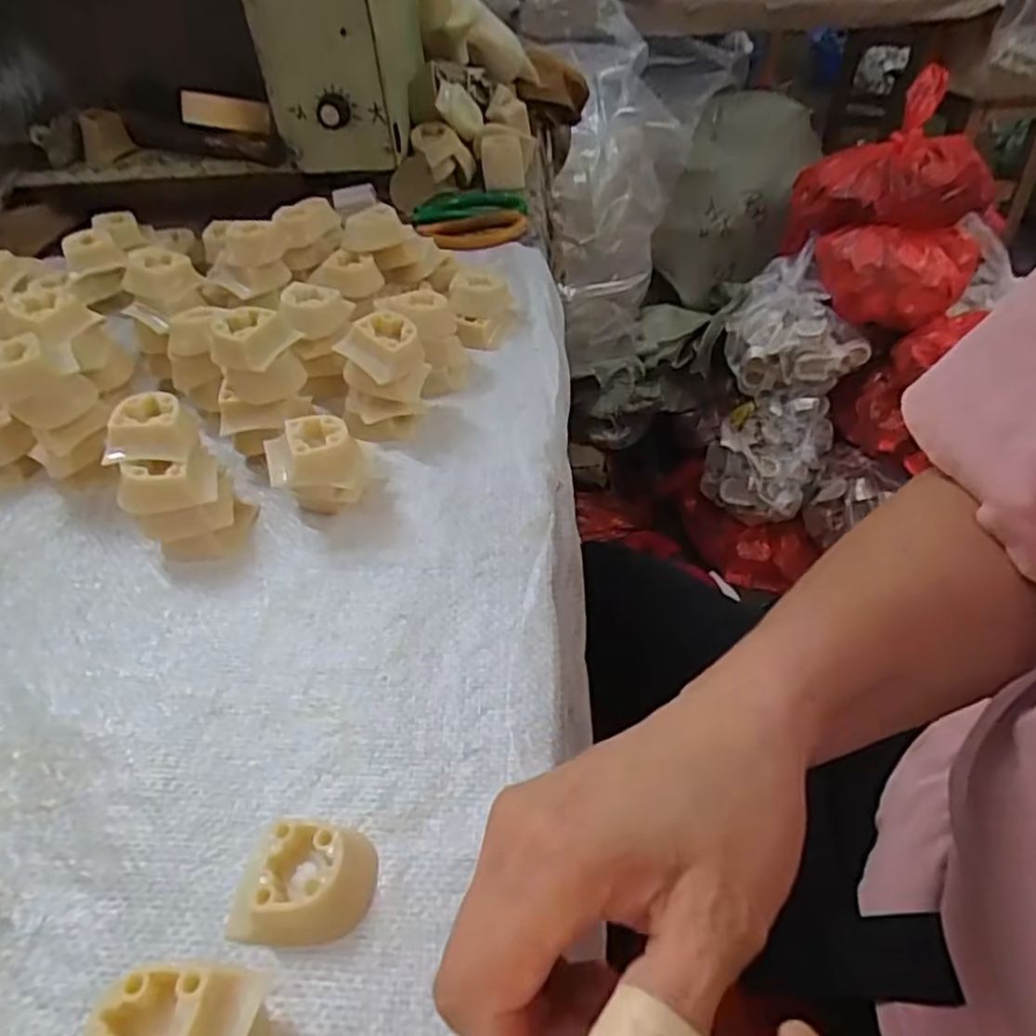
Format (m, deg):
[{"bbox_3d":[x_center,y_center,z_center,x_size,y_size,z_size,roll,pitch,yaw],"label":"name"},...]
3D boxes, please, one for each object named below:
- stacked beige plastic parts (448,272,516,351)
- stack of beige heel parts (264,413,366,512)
[{"bbox_3d":[-0.024,-0.142,0.501,0.042,0.038,0.041,-4,44,2],"label":"stacked beige plastic parts"},{"bbox_3d":[-0.100,-0.024,0.377,0.044,0.047,0.033,-11,44,-5],"label":"stack of beige heel parts"}]

